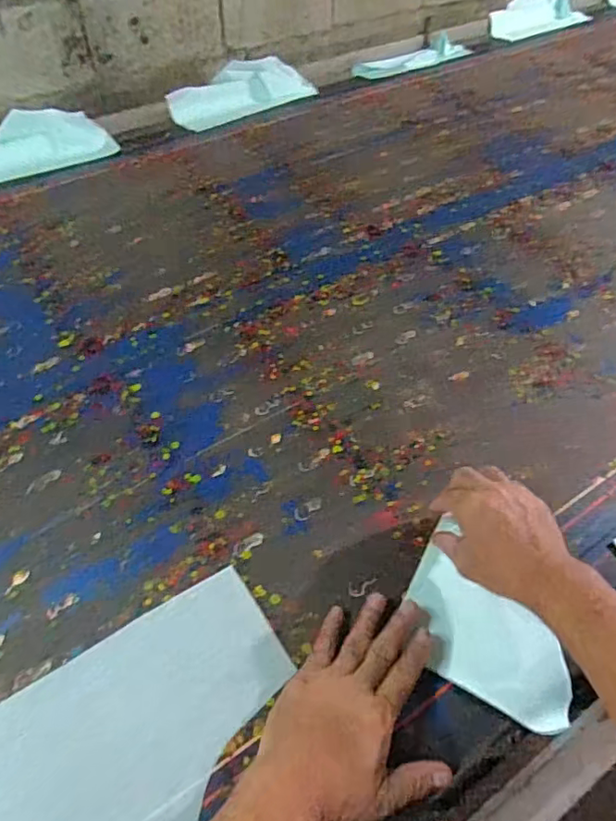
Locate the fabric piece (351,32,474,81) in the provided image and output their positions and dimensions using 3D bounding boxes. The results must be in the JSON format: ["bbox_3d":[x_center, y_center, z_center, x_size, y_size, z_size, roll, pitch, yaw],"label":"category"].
[{"bbox_3d":[0.285,-0.932,1.428,0.352,0.036,0.086,-26,57,-19],"label":"fabric piece"}]

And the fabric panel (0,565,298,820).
[{"bbox_3d":[-0.177,0.296,0.465,0.346,0.007,0.170,-29,58,-21],"label":"fabric panel"}]

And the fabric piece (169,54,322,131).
[{"bbox_3d":[-0.155,-0.746,1.264,0.352,0.063,0.115,-25,57,-18],"label":"fabric piece"}]

